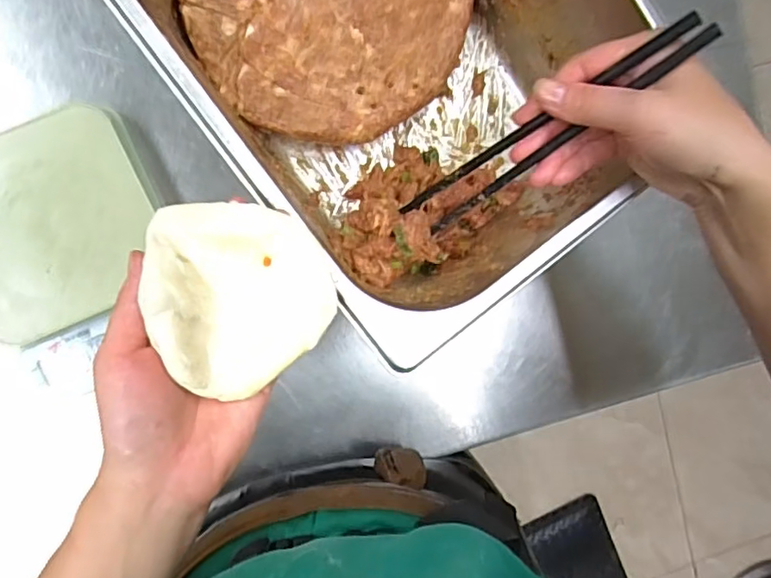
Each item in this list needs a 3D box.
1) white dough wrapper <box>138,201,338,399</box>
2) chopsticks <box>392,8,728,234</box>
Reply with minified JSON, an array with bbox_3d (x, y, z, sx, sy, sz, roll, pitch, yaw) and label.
[{"bbox_3d":[-0.072,0.003,0.304,0.092,0.015,0.094,-7,89,-24],"label":"white dough wrapper"},{"bbox_3d":[0.089,-0.086,0.338,0.191,0.010,0.027,-31,100,31],"label":"chopsticks"}]

